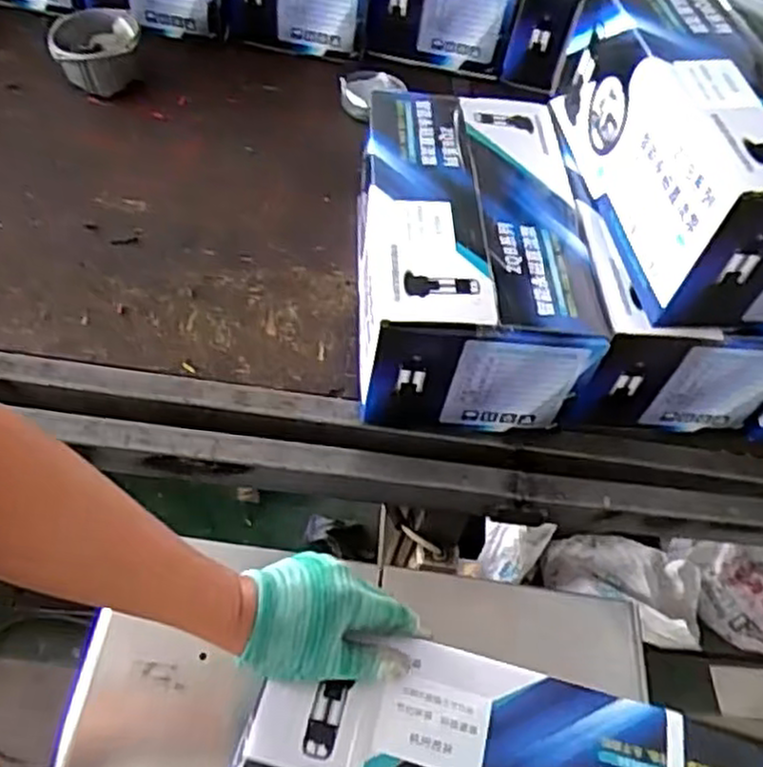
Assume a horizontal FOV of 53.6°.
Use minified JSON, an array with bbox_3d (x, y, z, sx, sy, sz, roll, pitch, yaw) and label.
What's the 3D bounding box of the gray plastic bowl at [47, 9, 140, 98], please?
[{"bbox_3d":[-0.442,-0.523,1.171,0.130,0.079,0.169,-9,48,-14],"label":"gray plastic bowl"}]

